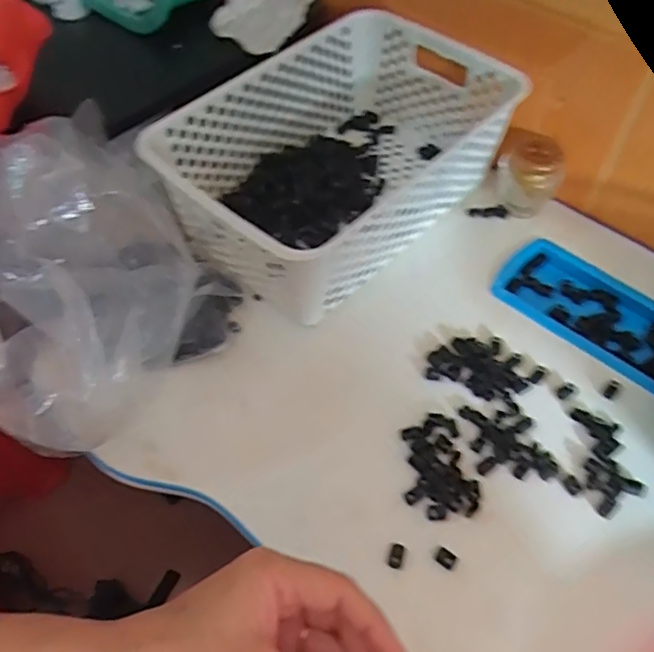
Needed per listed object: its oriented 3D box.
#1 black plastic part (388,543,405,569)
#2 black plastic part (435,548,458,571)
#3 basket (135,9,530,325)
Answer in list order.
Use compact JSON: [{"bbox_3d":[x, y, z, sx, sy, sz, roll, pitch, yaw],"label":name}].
[{"bbox_3d":[0.047,0.154,0.390,0.009,0.004,0.015,13,57,10],"label":"black plastic part"},{"bbox_3d":[0.081,0.158,0.396,0.014,0.004,0.011,32,62,21],"label":"black plastic part"},{"bbox_3d":[0.014,-0.163,0.545,0.210,0.106,0.324,35,63,23],"label":"basket"}]

